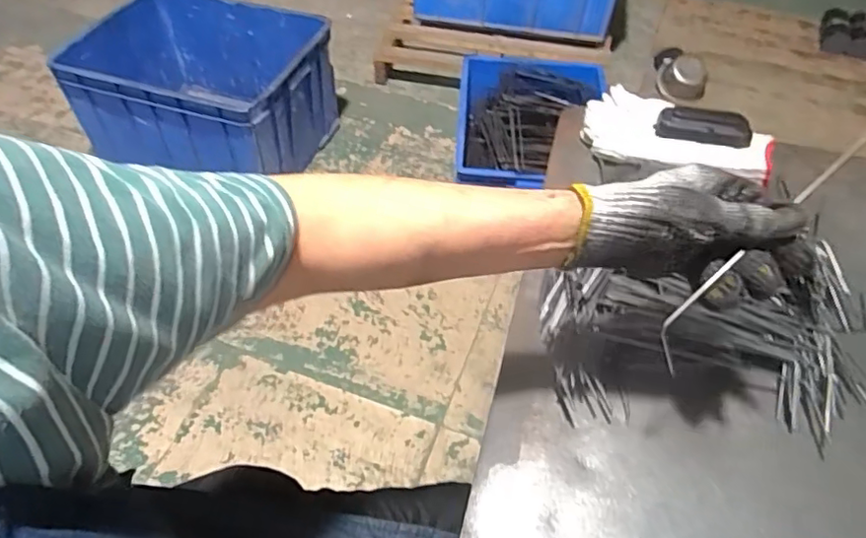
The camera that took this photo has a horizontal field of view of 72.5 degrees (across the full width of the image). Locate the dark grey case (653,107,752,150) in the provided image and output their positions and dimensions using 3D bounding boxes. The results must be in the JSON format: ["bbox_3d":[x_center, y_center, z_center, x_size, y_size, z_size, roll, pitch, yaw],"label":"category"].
[{"bbox_3d":[0.320,-0.168,0.700,0.101,0.039,0.025,16,52,11],"label":"dark grey case"}]

